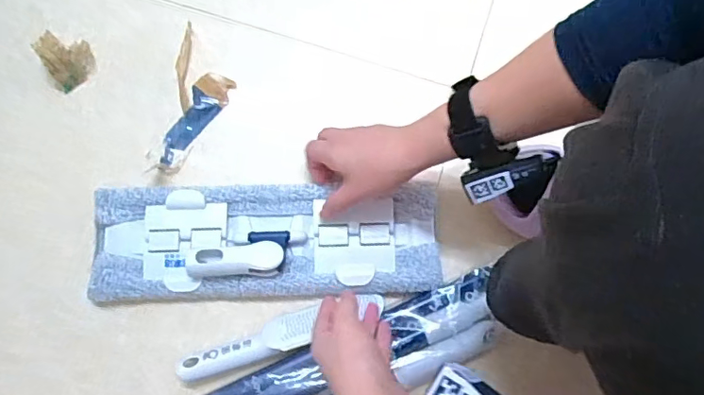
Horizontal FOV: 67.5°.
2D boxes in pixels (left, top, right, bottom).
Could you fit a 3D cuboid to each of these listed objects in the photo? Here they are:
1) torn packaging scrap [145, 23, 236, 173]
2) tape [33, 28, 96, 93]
[{"bbox_3d":[-0.175,-0.102,0.585,0.064,0.016,0.164,13,78,3],"label":"torn packaging scrap"},{"bbox_3d":[-0.314,-0.151,0.576,0.035,0.055,0.058,40,82,5],"label":"tape"}]

